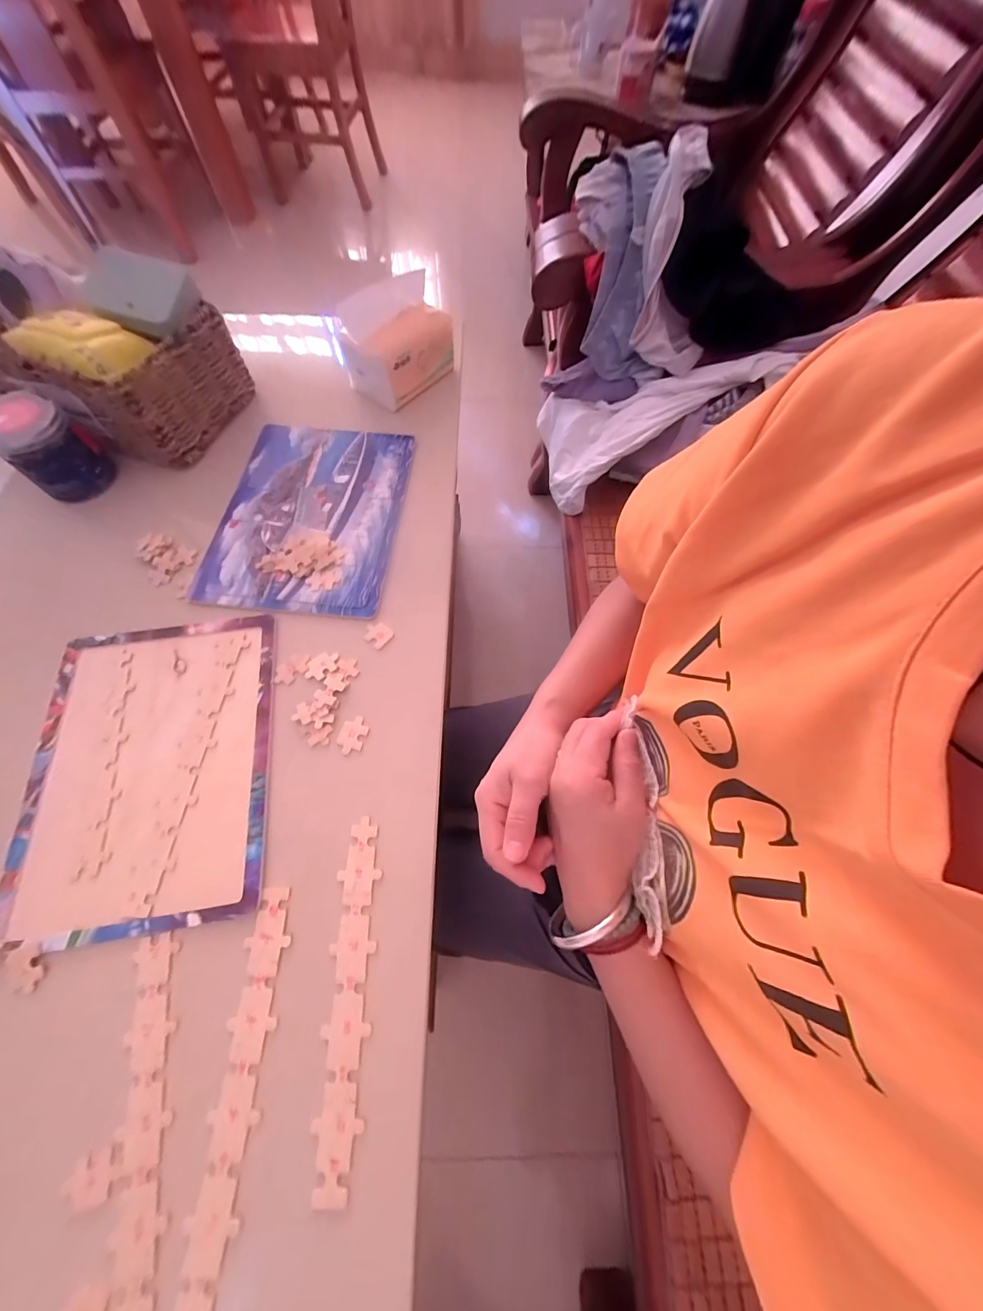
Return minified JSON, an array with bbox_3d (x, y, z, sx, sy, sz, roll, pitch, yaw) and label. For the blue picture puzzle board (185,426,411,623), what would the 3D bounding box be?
[{"bbox_3d":[-0.230,-0.185,0.530,0.217,0.011,0.288,5,66,0],"label":"blue picture puzzle board"}]

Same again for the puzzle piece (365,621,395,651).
[{"bbox_3d":[-0.128,-0.024,0.469,0.031,0.004,0.026,38,71,14],"label":"puzzle piece"}]

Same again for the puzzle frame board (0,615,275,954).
[{"bbox_3d":[-0.333,0.102,0.405,0.217,0.004,0.290,-8,67,-5],"label":"puzzle frame board"}]

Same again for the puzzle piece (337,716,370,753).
[{"bbox_3d":[-0.141,0.080,0.423,0.025,0.004,0.039,15,67,4],"label":"puzzle piece"}]

